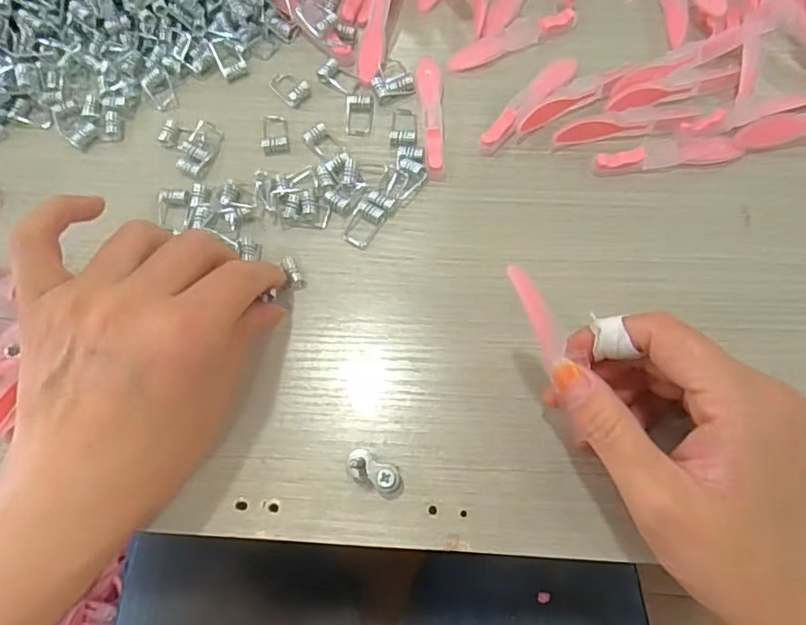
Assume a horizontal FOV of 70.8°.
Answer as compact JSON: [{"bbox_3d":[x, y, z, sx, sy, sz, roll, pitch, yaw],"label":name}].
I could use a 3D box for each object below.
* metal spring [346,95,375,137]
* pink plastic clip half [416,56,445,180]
[{"bbox_3d":[-0.024,-0.108,0.311,0.015,0.007,0.022,-1,71,2],"label":"metal spring"},{"bbox_3d":[0.016,-0.108,0.307,0.013,0.005,0.078,-3,70,1],"label":"pink plastic clip half"}]

